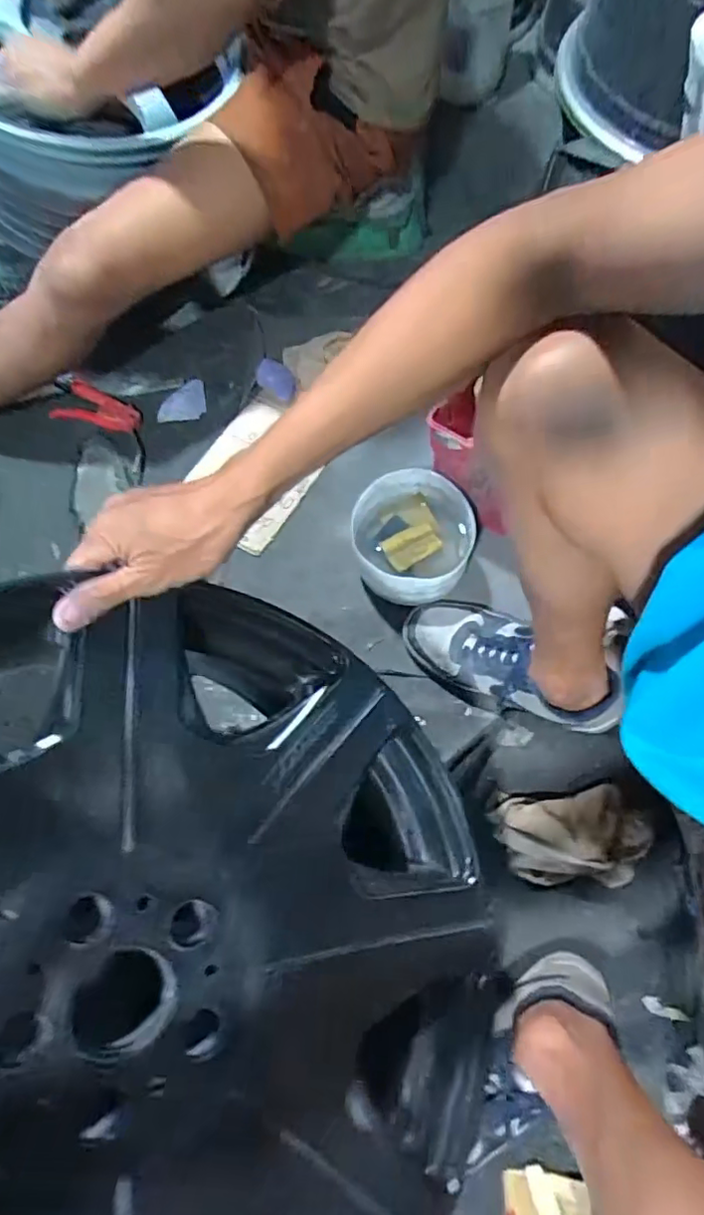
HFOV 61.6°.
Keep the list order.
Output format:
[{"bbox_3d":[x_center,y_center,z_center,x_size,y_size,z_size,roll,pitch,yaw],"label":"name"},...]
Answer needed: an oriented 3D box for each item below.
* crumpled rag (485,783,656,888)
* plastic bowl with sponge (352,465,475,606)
[{"bbox_3d":[0.247,0.252,0.650,0.175,0.058,0.102,-4,68,2],"label":"crumpled rag"},{"bbox_3d":[0.078,-0.085,0.771,0.148,0.099,0.162,-1,68,3],"label":"plastic bowl with sponge"}]

